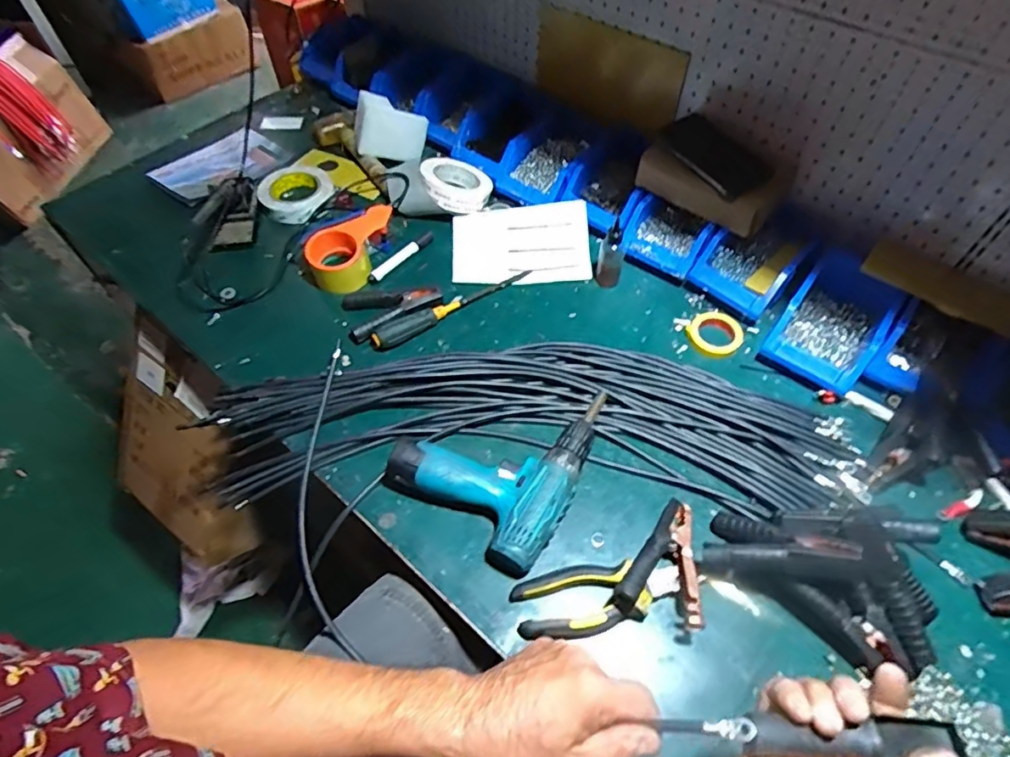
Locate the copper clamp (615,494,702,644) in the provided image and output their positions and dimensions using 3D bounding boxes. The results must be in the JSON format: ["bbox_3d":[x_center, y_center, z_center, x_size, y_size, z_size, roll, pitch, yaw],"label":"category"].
[{"bbox_3d":[0.175,0.191,0.573,0.082,0.050,0.129,24,59,15],"label":"copper clamp"}]

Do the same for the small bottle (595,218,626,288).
[{"bbox_3d":[0.155,-0.179,0.790,0.037,0.097,0.028,12,56,8],"label":"small bottle"}]

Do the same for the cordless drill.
[{"bbox_3d":[0.010,0.077,0.640,0.191,0.047,0.239,32,61,20],"label":"cordless drill"}]

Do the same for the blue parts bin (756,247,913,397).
[{"bbox_3d":[0.436,-0.075,0.728,0.116,0.075,0.175,34,62,21],"label":"blue parts bin"}]

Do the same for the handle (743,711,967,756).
[{"bbox_3d":[0.226,0.229,0.349,0.144,0.022,0.025,5,55,-9],"label":"handle"}]

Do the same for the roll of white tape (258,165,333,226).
[{"bbox_3d":[-0.350,-0.313,0.925,0.116,0.033,0.133,-26,60,-17],"label":"roll of white tape"}]

